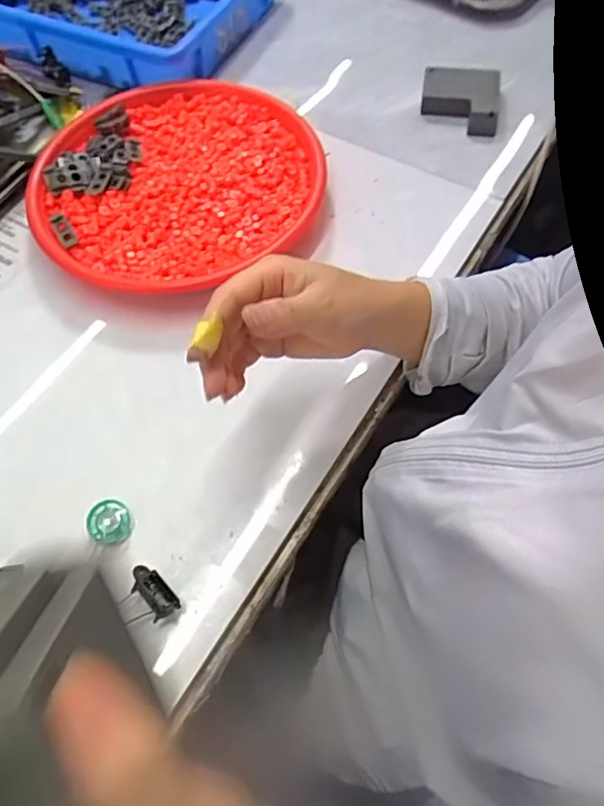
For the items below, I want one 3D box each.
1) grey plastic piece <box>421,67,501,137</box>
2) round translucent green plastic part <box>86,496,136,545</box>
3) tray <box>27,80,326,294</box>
[{"bbox_3d":[0.158,-0.303,0.565,0.073,0.022,0.075,8,62,4],"label":"grey plastic piece"},{"bbox_3d":[-0.129,0.079,0.380,0.028,0.014,0.031,-18,64,-8],"label":"round translucent green plastic part"},{"bbox_3d":[-0.108,-0.194,0.513,0.244,0.037,0.255,0,62,0],"label":"tray"}]

